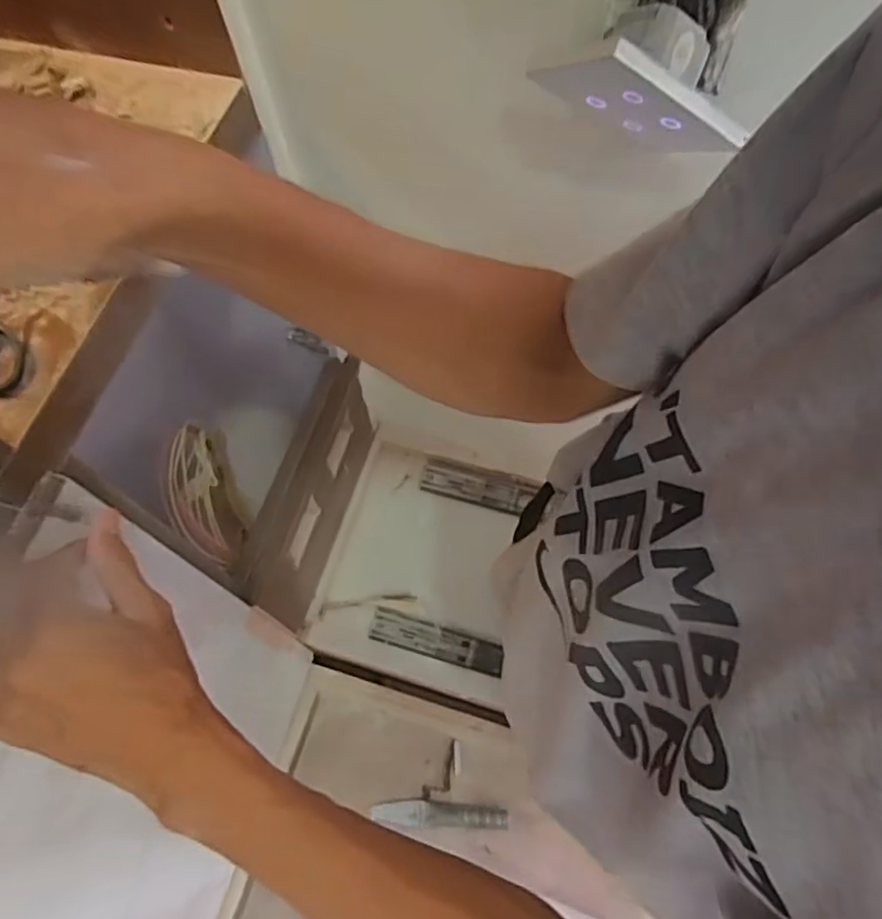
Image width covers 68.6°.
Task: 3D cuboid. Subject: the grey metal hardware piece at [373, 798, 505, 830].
[{"bbox_3d":[0.002,0.520,0.948,0.187,0.021,0.033,2,65,4],"label":"grey metal hardware piece"}]

